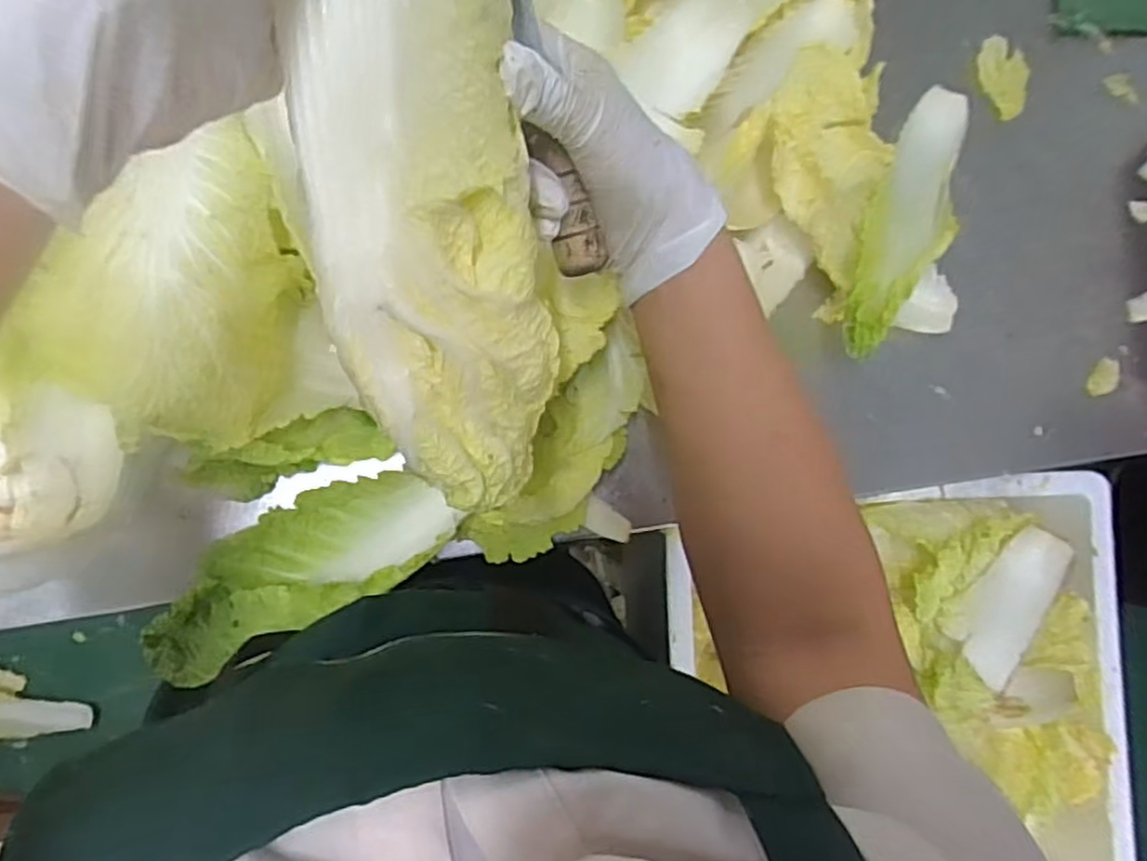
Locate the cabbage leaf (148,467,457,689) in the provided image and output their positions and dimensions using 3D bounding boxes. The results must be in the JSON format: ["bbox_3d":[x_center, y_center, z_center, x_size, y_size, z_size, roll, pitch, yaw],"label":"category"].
[{"bbox_3d":[-0.181,0.094,0.465,0.210,0.044,0.081,-28,91,-8],"label":"cabbage leaf"}]

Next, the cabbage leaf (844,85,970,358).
[{"bbox_3d":[0.239,-0.148,0.519,0.060,0.056,0.247,34,60,-5],"label":"cabbage leaf"}]

